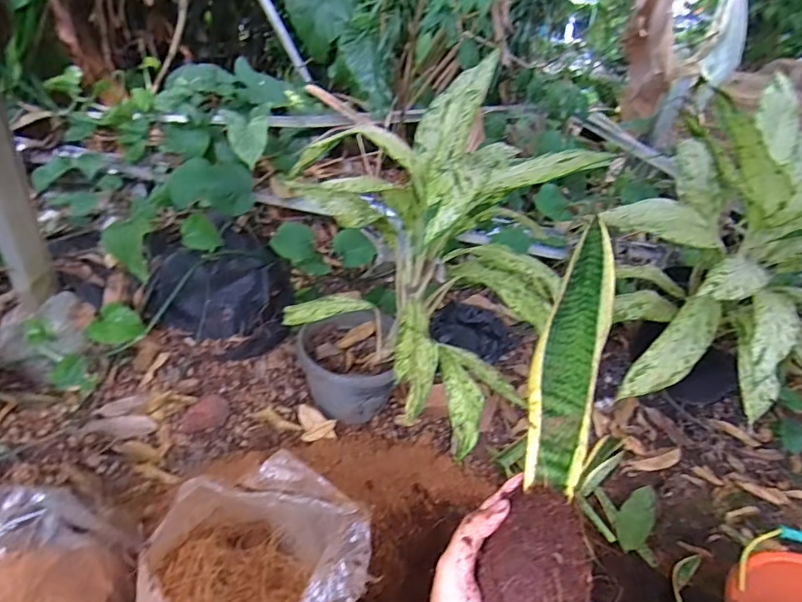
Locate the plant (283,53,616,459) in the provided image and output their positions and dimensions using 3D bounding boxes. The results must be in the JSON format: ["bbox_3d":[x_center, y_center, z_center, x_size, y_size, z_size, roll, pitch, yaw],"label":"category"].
[{"bbox_3d":[0.036,-0.079,0.837,0.402,0.467,0.379,0,31,-12],"label":"plant"}]

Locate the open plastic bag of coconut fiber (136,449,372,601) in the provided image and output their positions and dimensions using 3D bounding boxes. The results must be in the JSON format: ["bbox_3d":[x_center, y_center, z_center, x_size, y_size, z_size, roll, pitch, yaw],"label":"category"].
[{"bbox_3d":[-0.177,0.383,0.631,0.249,0.275,0.226,8,31,1],"label":"open plastic bag of coconut fiber"}]

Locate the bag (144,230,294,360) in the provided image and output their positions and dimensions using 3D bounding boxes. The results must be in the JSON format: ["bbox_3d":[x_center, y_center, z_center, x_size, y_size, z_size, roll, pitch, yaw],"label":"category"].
[{"bbox_3d":[-0.420,-0.028,1.176,0.305,0.205,0.251,3,31,-6],"label":"bag"}]

